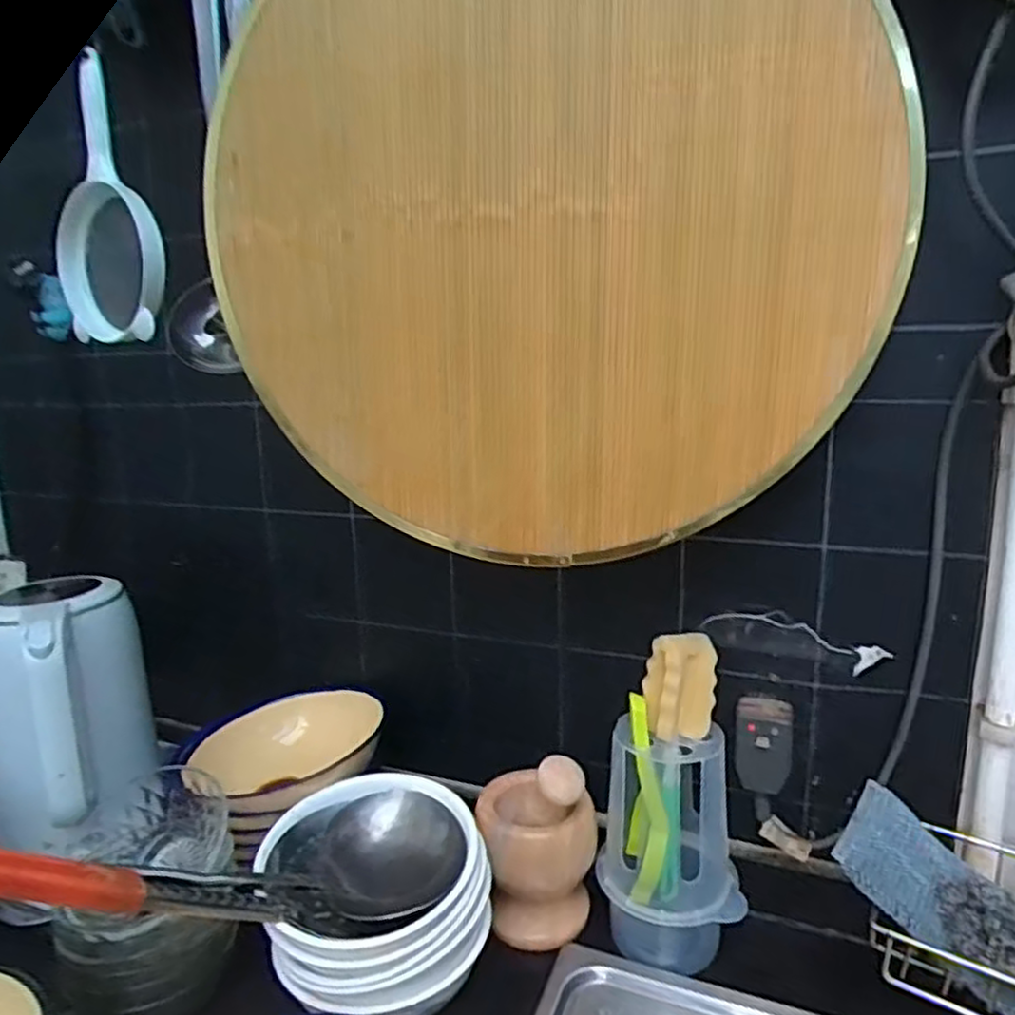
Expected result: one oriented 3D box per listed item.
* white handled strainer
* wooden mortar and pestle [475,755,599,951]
[{"bbox_3d":[-0.328,-0.243,0.574,0.056,0.207,0.121,-11,16,-38],"label":"white handled strainer"},{"bbox_3d":[0.026,0.282,0.609,0.098,0.152,0.083,-1,12,1],"label":"wooden mortar and pestle"}]

